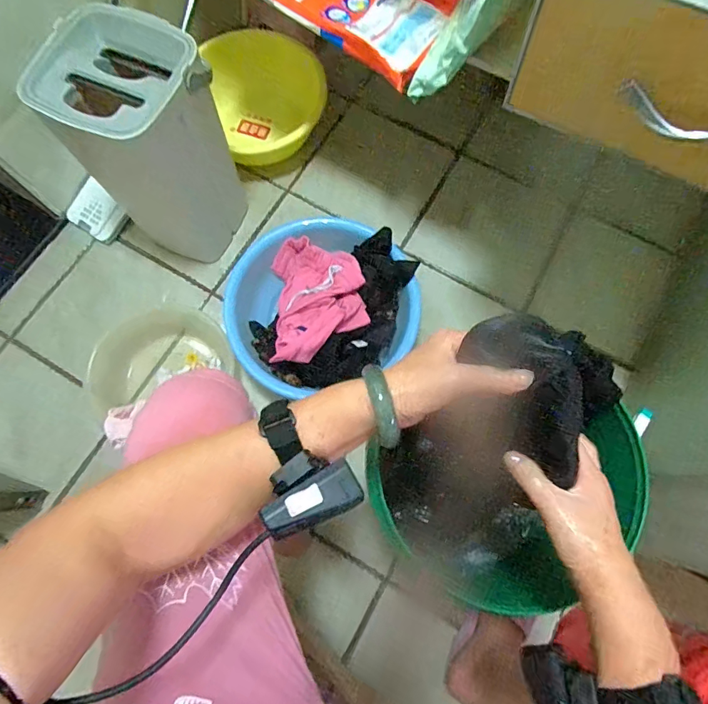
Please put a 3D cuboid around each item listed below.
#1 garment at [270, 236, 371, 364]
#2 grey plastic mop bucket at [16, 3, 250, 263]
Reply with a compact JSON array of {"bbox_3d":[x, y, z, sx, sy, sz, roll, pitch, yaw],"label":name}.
[{"bbox_3d":[-0.070,-0.108,0.838,0.173,0.107,0.249,-8,75,-3],"label":"garment"},{"bbox_3d":[-0.351,-0.345,0.812,0.199,0.437,0.212,22,76,5],"label":"grey plastic mop bucket"}]

